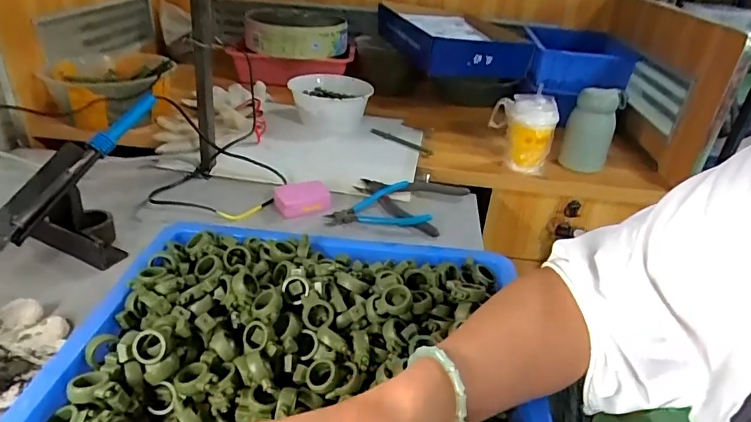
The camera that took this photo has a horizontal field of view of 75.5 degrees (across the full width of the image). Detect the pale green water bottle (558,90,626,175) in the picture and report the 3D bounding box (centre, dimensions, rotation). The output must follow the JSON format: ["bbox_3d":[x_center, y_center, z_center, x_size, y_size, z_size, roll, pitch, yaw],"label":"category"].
[{"bbox_3d":[0.378,-0.142,0.850,0.078,0.138,0.065,17,33,19],"label":"pale green water bottle"}]

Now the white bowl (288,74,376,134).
[{"bbox_3d":[-0.095,-0.228,1.015,0.166,0.079,0.169,4,30,-2],"label":"white bowl"}]

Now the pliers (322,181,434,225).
[{"bbox_3d":[0.001,-0.012,0.733,0.148,0.020,0.103,1,31,-6],"label":"pliers"}]

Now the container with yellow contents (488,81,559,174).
[{"bbox_3d":[0.257,-0.144,0.853,0.107,0.136,0.067,14,32,15],"label":"container with yellow contents"}]

